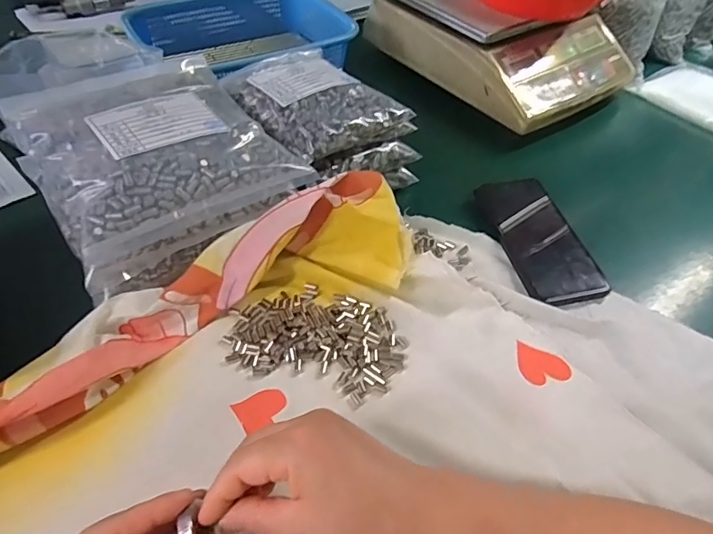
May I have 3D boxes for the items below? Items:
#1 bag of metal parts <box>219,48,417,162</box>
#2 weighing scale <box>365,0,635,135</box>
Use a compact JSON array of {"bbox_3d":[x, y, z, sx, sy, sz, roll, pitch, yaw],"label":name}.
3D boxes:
[{"bbox_3d":[-0.043,-0.180,0.512,0.151,0.038,0.168,-30,58,-27],"label":"bag of metal parts"},{"bbox_3d":[0.222,-0.351,0.728,0.313,0.090,0.313,-29,58,-27],"label":"weighing scale"}]

